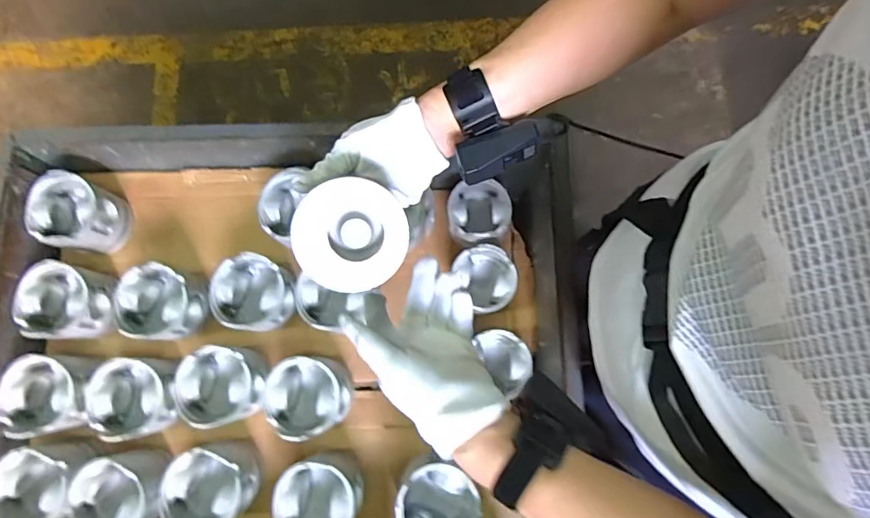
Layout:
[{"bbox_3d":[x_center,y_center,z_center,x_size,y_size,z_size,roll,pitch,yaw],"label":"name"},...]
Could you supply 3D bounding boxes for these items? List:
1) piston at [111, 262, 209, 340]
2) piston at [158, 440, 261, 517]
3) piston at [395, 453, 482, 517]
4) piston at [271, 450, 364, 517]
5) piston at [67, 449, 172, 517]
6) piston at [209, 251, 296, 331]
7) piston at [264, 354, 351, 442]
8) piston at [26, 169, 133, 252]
[{"bbox_3d":[-0.353,0.058,0.646,0.092,0.067,0.092,0,77,1],"label":"piston"},{"bbox_3d":[-0.270,0.273,0.596,0.096,0.075,0.091,0,77,1],"label":"piston"},{"bbox_3d":[0.003,0.287,0.589,0.091,0.074,0.099,0,77,1],"label":"piston"},{"bbox_3d":[-0.137,0.286,0.593,0.094,0.078,0.090,0,77,1],"label":"piston"},{"bbox_3d":[-0.379,0.285,0.600,0.094,0.071,0.092,-15,78,-3],"label":"piston"},{"bbox_3d":[-0.231,0.047,0.649,0.093,0.074,0.093,0,77,1],"label":"piston"},{"bbox_3d":[-0.158,0.171,0.622,0.092,0.085,0.093,0,77,1],"label":"piston"},{"bbox_3d":[-0.480,-0.056,0.674,0.092,0.084,0.090,0,77,1],"label":"piston"}]

